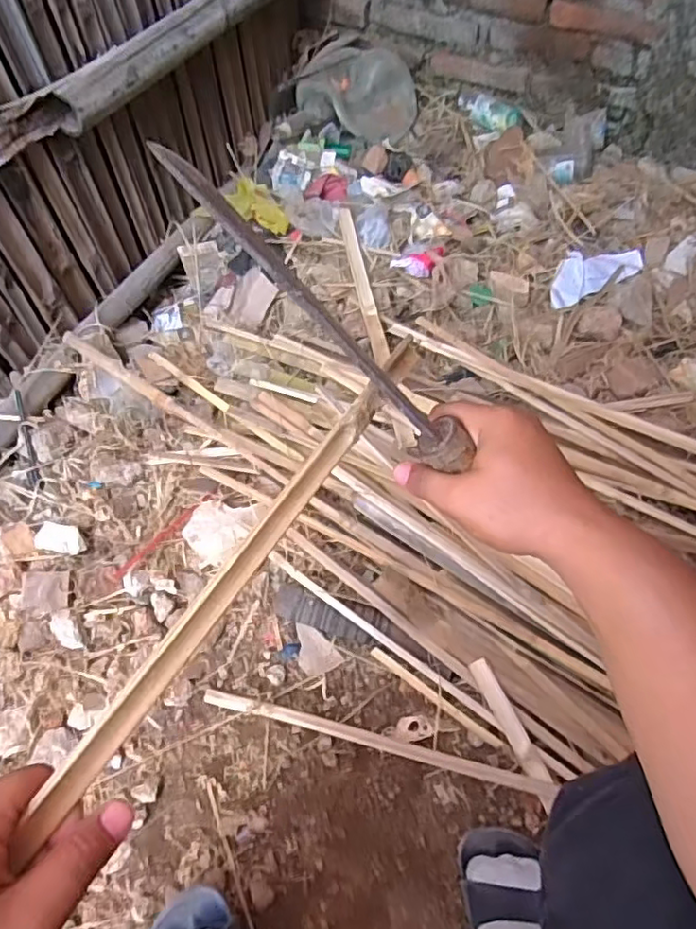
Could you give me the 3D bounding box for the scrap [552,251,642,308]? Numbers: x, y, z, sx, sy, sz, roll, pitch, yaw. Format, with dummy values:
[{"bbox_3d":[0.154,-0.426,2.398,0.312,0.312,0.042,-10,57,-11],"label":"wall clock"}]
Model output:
[{"bbox_3d":[0.426,-0.341,1.073,0.187,0.027,0.099,-24,58,-14],"label":"scrap"}]

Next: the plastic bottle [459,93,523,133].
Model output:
[{"bbox_3d":[0.296,-0.750,1.287,0.158,0.036,0.051,35,63,23],"label":"plastic bottle"}]

